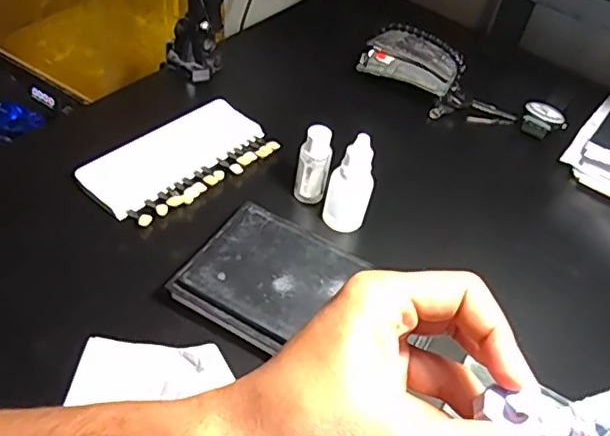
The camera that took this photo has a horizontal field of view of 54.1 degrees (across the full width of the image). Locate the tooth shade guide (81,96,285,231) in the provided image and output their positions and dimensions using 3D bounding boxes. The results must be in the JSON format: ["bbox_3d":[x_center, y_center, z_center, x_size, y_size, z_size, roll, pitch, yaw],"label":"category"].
[{"bbox_3d":[-0.096,-0.046,0.469,0.073,0.017,0.150,36,51,22],"label":"tooth shade guide"}]

